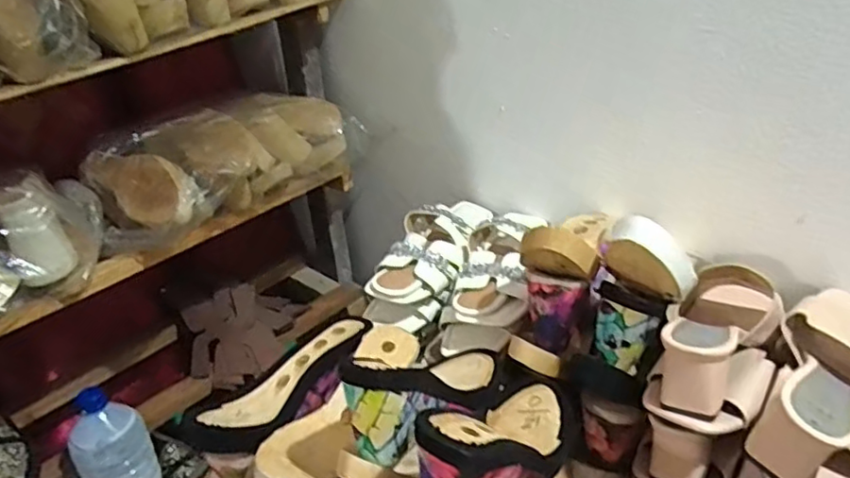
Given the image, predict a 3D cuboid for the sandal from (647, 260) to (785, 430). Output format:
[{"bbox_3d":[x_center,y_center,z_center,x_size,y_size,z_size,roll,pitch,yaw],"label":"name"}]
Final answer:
[{"bbox_3d":[0.275,0.089,0.566,0.096,0.085,0.207,11,32,29],"label":"sandal"}]

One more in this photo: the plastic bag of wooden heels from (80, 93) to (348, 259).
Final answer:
[{"bbox_3d":[-0.295,-0.110,0.869,0.208,0.113,0.358,12,32,29],"label":"plastic bag of wooden heels"}]

